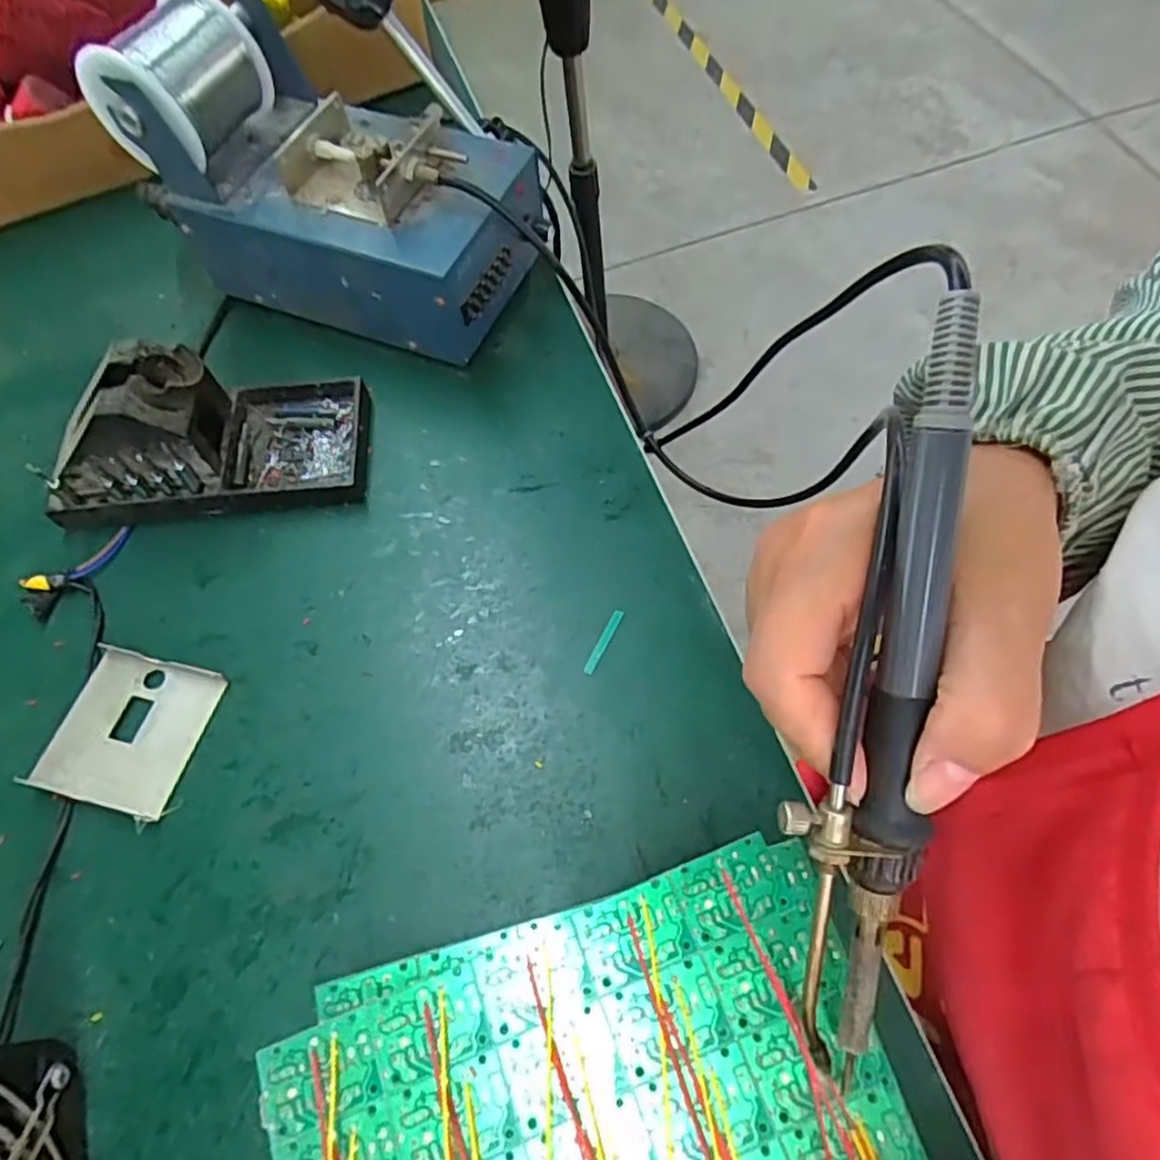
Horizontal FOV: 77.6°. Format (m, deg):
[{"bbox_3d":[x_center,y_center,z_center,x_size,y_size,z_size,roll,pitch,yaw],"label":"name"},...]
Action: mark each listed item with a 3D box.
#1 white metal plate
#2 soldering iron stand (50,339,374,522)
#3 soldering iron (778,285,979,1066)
[{"bbox_3d":[-0.211,0.068,0.333,0.070,0.009,0.068,11,64,9],"label":"white metal plate"},{"bbox_3d":[-0.201,-0.083,0.376,0.160,0.071,0.079,-7,63,1],"label":"soldering iron stand"},{"bbox_3d":[0.073,0.034,0.182,0.034,0.016,0.201,7,100,8],"label":"soldering iron"}]

